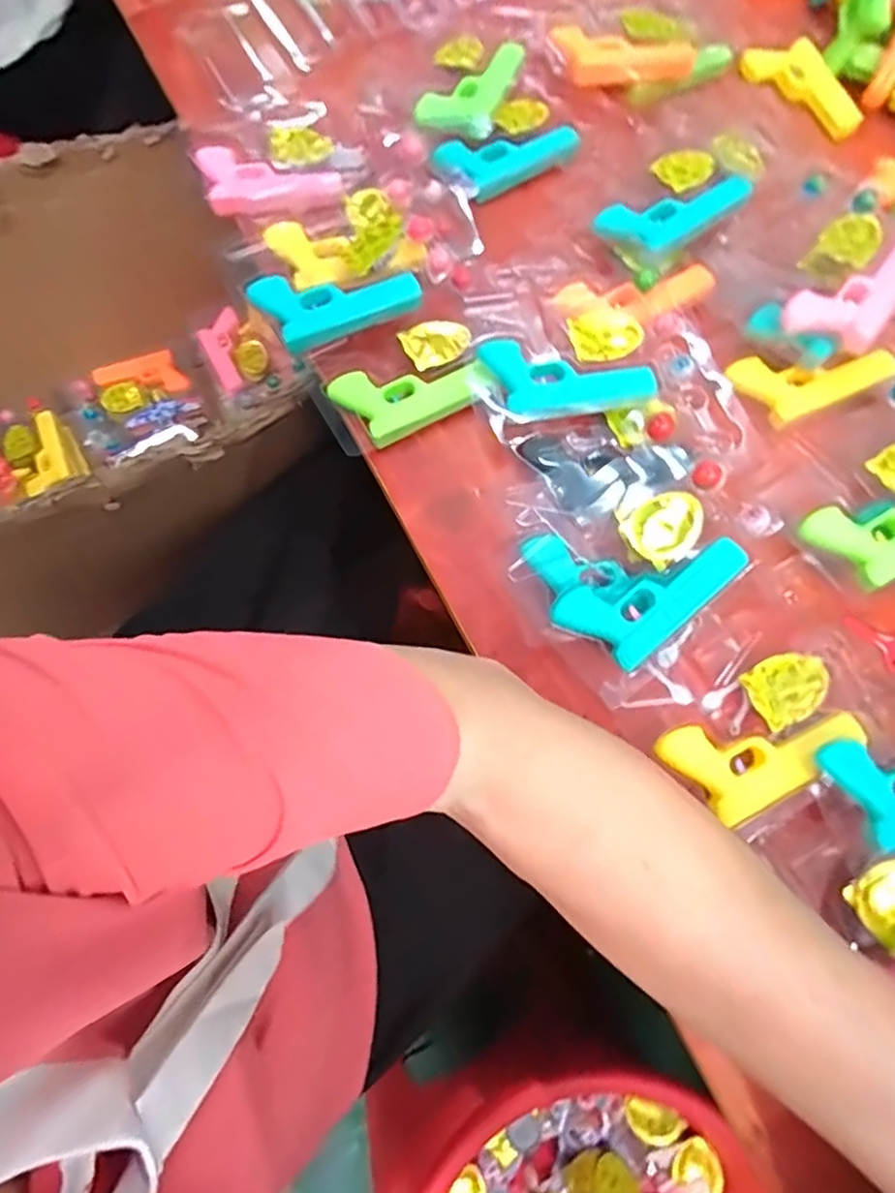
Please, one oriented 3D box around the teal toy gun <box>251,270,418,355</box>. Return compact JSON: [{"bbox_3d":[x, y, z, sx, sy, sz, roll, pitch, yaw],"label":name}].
[{"bbox_3d":[-0.082,-0.224,0.464,0.116,0.015,0.059,-22,74,-8],"label":"teal toy gun"}]

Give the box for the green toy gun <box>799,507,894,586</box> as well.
[{"bbox_3d":[0.297,-0.052,0.404,0.117,0.016,0.058,-28,75,-10],"label":"green toy gun"}]

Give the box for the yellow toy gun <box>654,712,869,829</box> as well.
[{"bbox_3d":[0.187,0.089,0.368,0.111,0.014,0.061,-25,75,-9],"label":"yellow toy gun"}]

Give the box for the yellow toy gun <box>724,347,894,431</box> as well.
[{"bbox_3d":[0.273,-0.168,0.461,0.109,0.016,0.060,-23,74,-8],"label":"yellow toy gun"}]

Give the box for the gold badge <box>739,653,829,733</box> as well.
[{"bbox_3d":[0.208,0.055,0.376,0.048,0.005,0.038,-28,74,-2],"label":"gold badge"}]

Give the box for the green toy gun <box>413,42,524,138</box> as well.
[{"bbox_3d":[0.019,-0.432,0.533,0.060,0.024,0.112,22,73,5],"label":"green toy gun"}]

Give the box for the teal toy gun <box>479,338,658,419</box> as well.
[{"bbox_3d":[0.086,-0.154,0.440,0.114,0.019,0.061,-7,72,-3],"label":"teal toy gun"}]

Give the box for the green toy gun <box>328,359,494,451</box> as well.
[{"bbox_3d":[-0.027,-0.150,0.448,0.105,0.022,0.062,-24,74,-9],"label":"green toy gun"}]

